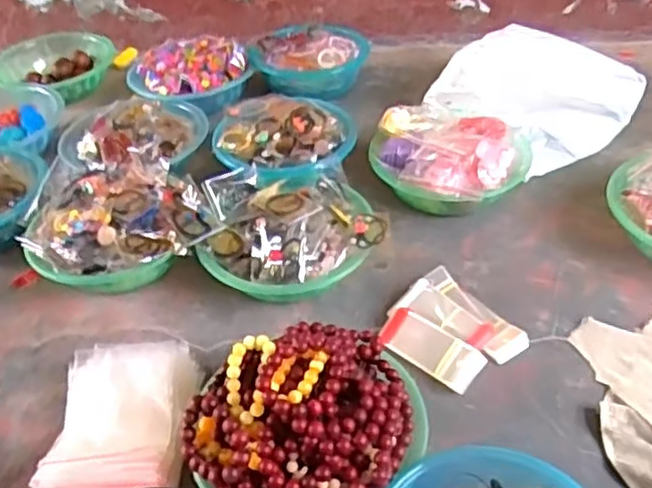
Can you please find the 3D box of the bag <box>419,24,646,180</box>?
[{"bbox_3d":[0.358,-0.260,1.195,0.281,0.097,0.349,31,52,34],"label":"bag"}]

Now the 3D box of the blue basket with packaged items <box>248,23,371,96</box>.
[{"bbox_3d":[-0.029,-0.354,1.339,0.217,0.069,0.188,3,41,8],"label":"blue basket with packaged items"}]

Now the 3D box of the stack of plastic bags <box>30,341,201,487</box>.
[{"bbox_3d":[-0.220,0.197,0.759,0.142,0.074,0.223,-4,41,0],"label":"stack of plastic bags"}]

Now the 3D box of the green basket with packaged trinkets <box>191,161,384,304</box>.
[{"bbox_3d":[-0.057,-0.015,0.955,0.230,0.095,0.223,-2,41,2],"label":"green basket with packaged trinkets"}]

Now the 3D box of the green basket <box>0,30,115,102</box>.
[{"bbox_3d":[-0.549,-0.348,1.373,0.214,0.062,0.220,-2,41,2],"label":"green basket"}]

